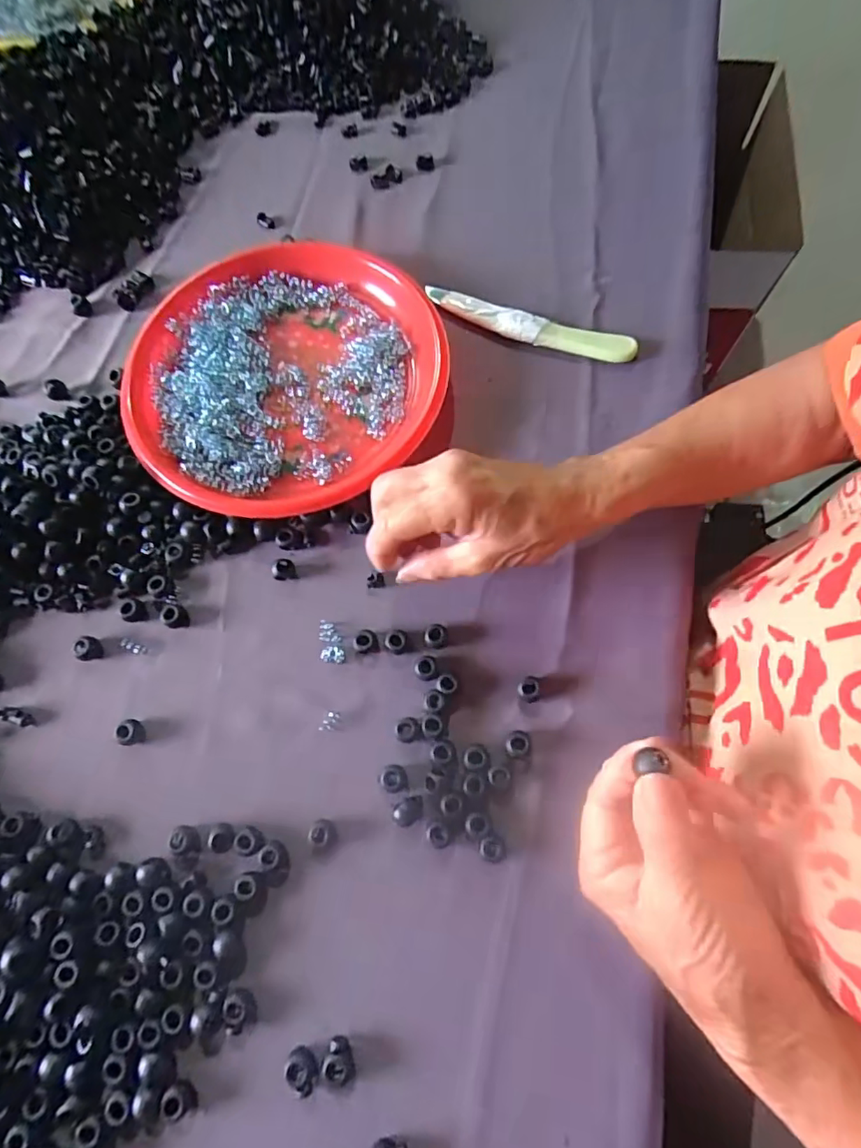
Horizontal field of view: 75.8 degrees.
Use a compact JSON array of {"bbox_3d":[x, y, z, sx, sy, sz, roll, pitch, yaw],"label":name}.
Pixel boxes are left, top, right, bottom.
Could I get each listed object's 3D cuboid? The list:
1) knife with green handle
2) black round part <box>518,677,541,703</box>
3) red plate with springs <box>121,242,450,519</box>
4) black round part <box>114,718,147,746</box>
[{"bbox_3d":[0.075,-0.189,0.420,0.160,0.014,0.021,17,73,7],"label":"knife with green handle"},{"bbox_3d":[0.061,0.070,0.335,0.014,0.013,0.016,39,77,13],"label":"black round part"},{"bbox_3d":[-0.102,-0.144,0.406,0.208,0.024,0.230,40,77,13],"label":"red plate with springs"},{"bbox_3d":[-0.182,0.096,0.335,0.013,0.012,0.015,1,72,2],"label":"black round part"}]

